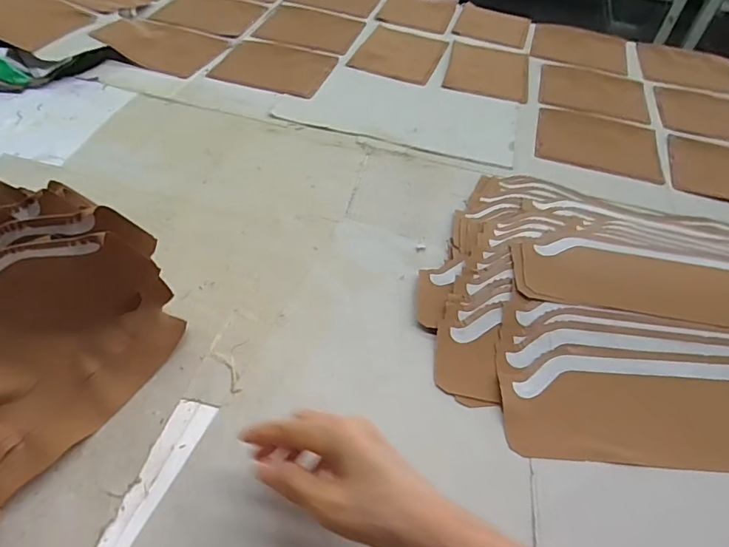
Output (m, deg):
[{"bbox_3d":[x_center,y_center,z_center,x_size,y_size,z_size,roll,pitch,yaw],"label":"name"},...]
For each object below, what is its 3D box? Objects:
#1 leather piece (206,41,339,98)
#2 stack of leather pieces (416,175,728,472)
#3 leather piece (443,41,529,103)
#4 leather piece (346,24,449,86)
[{"bbox_3d":[-0.148,-0.346,0.807,0.169,0.007,0.150,15,50,4],"label":"leather piece"},{"bbox_3d":[0.335,0.023,0.510,0.503,0.033,0.368,8,47,1],"label":"stack of leather pieces"},{"bbox_3d":[0.220,-0.359,0.857,0.139,0.005,0.196,13,47,5],"label":"leather piece"},{"bbox_3d":[0.065,-0.397,0.874,0.142,0.010,0.186,19,48,10],"label":"leather piece"}]

